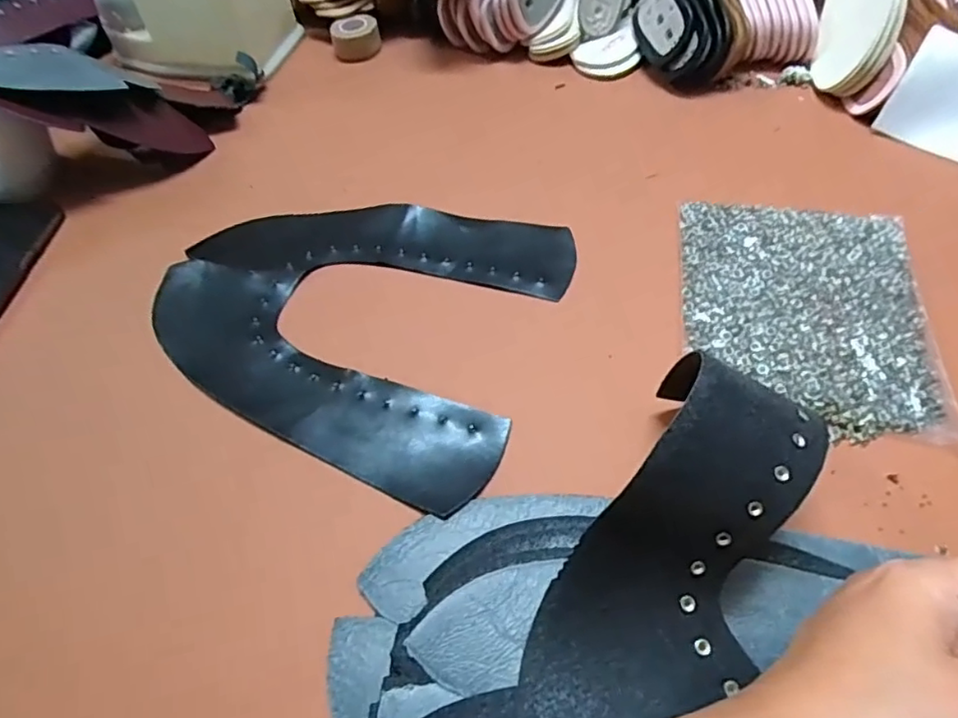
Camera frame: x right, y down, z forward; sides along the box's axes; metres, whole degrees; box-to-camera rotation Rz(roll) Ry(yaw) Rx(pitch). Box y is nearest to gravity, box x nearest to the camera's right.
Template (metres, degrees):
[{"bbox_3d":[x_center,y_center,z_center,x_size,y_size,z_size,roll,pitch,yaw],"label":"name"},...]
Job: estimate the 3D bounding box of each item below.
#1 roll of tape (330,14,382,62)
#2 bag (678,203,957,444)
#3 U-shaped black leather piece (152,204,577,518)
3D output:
[{"bbox_3d":[-0.128,-0.336,0.628,0.049,0.026,0.049,-3,53,3],"label":"roll of tape"},{"bbox_3d":[0.207,-0.034,0.382,0.145,0.019,0.177,5,54,9],"label":"bag"},{"bbox_3d":[-0.088,-0.044,0.418,0.288,0.007,0.223,20,58,19],"label":"U-shaped black leather piece"}]

